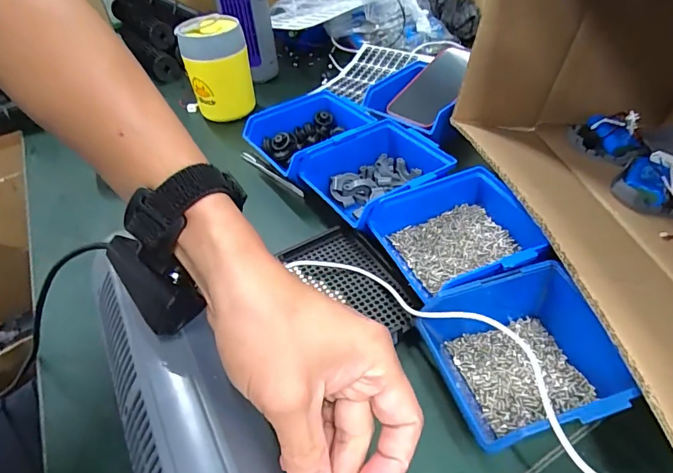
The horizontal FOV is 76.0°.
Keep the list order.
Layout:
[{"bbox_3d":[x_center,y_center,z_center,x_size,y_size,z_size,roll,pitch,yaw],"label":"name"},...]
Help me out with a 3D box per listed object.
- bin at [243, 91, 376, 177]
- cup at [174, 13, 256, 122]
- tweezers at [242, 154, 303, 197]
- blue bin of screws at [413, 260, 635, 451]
[{"bbox_3d":[-0.029,-0.119,0.543,0.136,0.068,0.117,-28,49,-21],"label":"bin"},{"bbox_3d":[-0.172,-0.240,0.634,0.089,0.133,0.076,-16,45,-10],"label":"cup"},{"bbox_3d":[-0.084,-0.081,0.560,0.011,0.011,0.126,-35,52,-27],"label":"tweezers"},{"bbox_3d":[0.138,0.090,0.317,0.129,0.060,0.114,-13,45,-8],"label":"blue bin of screws"}]

